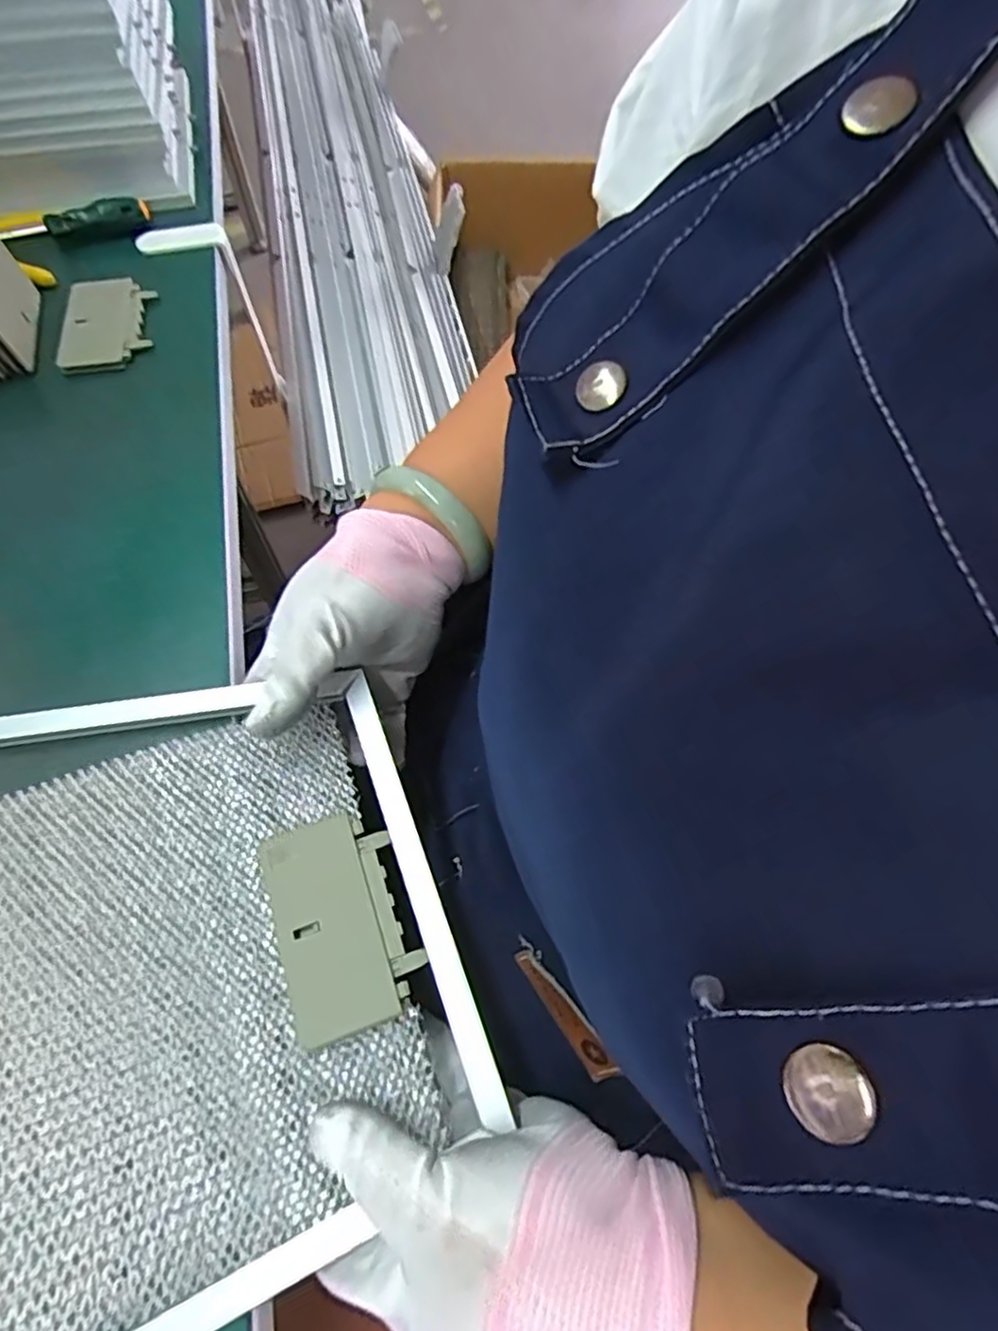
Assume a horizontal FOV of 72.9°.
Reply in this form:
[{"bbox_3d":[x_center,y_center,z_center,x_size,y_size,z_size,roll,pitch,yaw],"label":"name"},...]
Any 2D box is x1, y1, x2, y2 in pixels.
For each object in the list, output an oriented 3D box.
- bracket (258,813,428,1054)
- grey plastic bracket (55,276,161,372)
[{"bbox_3d":[-0.066,0.106,0.284,0.052,0.008,0.084,-20,64,-10],"label":"bracket"},{"bbox_3d":[-0.264,-0.230,0.455,0.055,0.010,0.087,-9,62,-5],"label":"grey plastic bracket"}]

